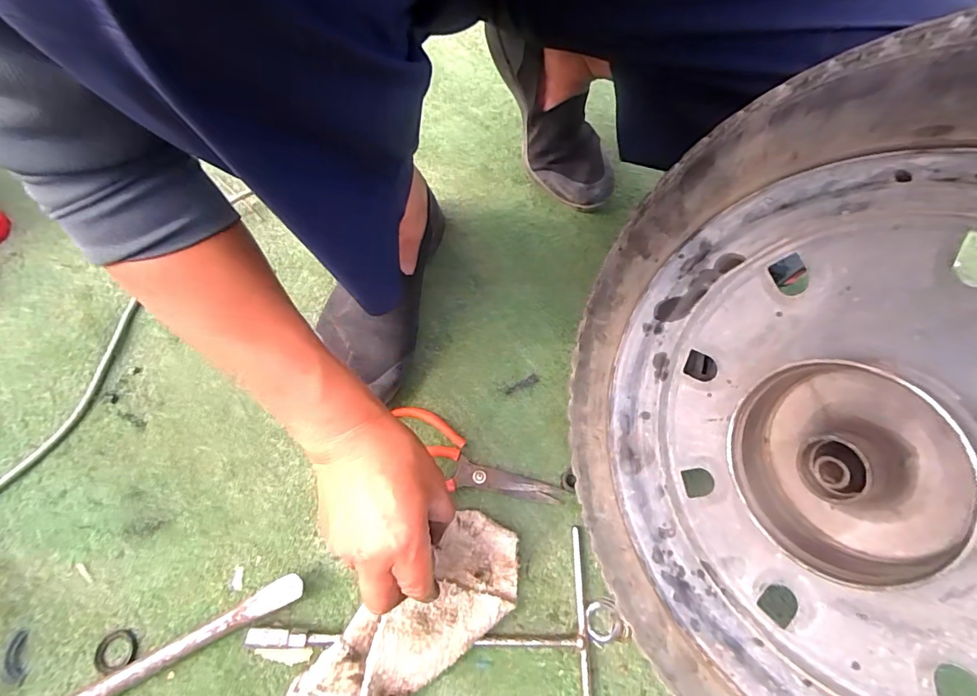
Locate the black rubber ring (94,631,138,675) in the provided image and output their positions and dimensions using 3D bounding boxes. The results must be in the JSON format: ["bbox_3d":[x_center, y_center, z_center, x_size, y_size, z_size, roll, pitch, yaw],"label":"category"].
[{"bbox_3d":[-0.307,0.249,0.392,0.032,0.009,0.030,1,66,-2],"label":"black rubber ring"}]

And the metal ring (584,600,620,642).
[{"bbox_3d":[0.100,0.241,0.422,0.033,0.009,0.030,2,67,-4],"label":"metal ring"}]

